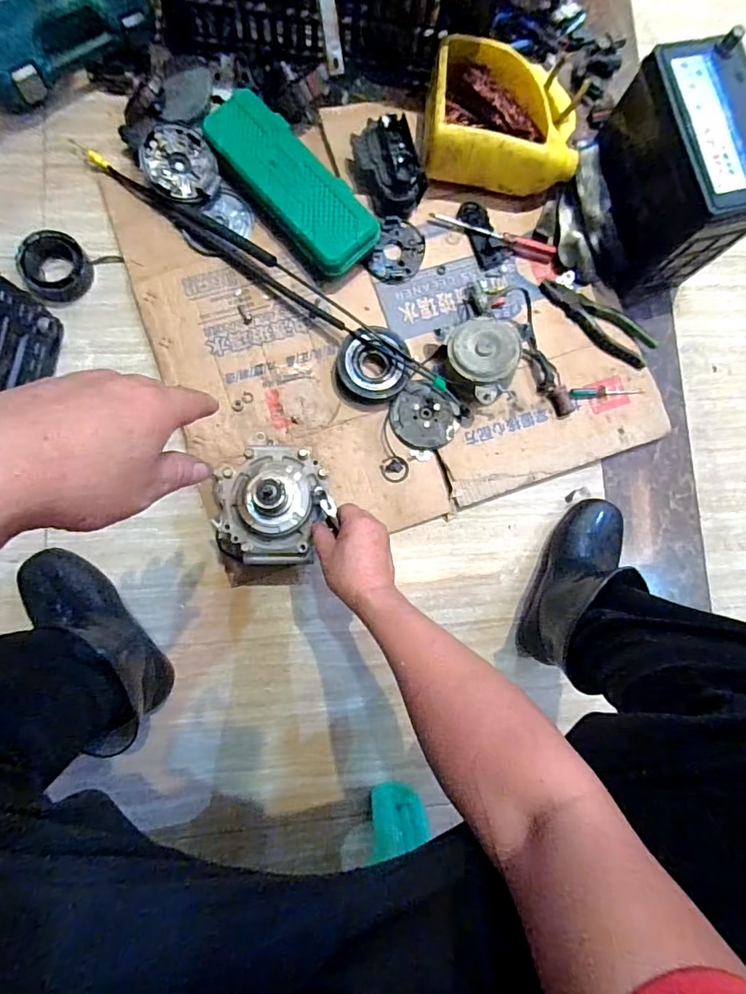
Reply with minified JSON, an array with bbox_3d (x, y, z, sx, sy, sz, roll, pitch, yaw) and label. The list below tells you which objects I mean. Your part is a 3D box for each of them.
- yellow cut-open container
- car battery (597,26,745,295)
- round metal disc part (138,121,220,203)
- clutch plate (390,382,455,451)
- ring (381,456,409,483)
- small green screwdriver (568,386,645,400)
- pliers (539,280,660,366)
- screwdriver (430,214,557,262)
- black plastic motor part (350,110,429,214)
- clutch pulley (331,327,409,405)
[{"bbox_3d":[0.190,-0.551,0.721,0.219,0.085,0.191,5,84,-6],"label":"yellow cut-open container"},{"bbox_3d":[0.423,-0.452,0.694,0.115,0.198,0.240,-16,86,-7],"label":"car battery"},{"bbox_3d":[-0.275,-0.474,0.696,0.094,0.012,0.102,-2,96,-16],"label":"round metal disc part"},{"bbox_3d":[0.071,-0.118,0.714,0.090,0.013,0.090,1,84,-6],"label":"clutch plate"},{"bbox_3d":[0.032,-0.040,0.709,0.039,0.004,0.038,1,82,-4],"label":"ring"},{"bbox_3d":[0.352,-0.161,0.746,0.118,0.011,0.019,-6,83,-5],"label":"small green screwdriver"},{"bbox_3d":[0.342,-0.269,0.755,0.195,0.010,0.064,32,82,-2],"label":"pliers"},{"bbox_3d":[0.186,-0.401,0.752,0.198,0.020,0.021,17,83,-4],"label":"screwdriver"},{"bbox_3d":[0.021,-0.483,0.716,0.082,0.062,0.124,-26,88,-8],"label":"black plastic motor part"},{"bbox_3d":[-0.002,-0.186,0.702,0.108,0.041,0.104,-10,86,-7],"label":"clutch pulley"}]

